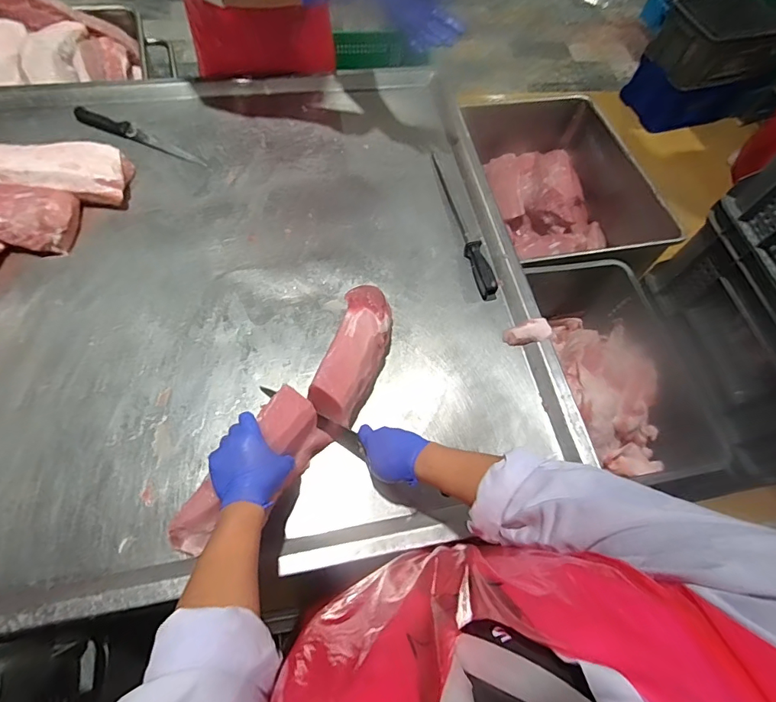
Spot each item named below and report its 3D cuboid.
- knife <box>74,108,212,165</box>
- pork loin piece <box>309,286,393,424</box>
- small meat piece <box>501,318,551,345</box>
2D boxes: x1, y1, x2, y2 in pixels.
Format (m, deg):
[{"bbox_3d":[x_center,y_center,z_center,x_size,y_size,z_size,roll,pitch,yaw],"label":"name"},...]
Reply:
[{"bbox_3d":[-0.575,-0.493,1.031,0.341,0.018,0.046,22,63,5],"label":"knife"},{"bbox_3d":[-0.054,0.008,0.774,0.086,0.093,0.243,16,62,2],"label":"pork loin piece"},{"bbox_3d":[0.259,-0.034,0.845,0.085,0.020,0.037,-15,58,20],"label":"small meat piece"}]

